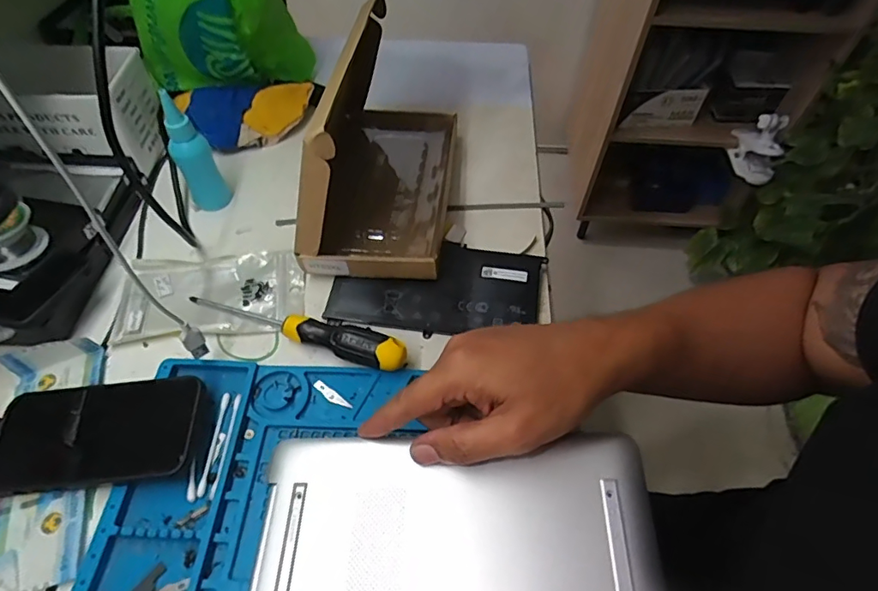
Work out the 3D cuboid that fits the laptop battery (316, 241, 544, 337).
[{"bbox_3d":[-0.002,-0.010,0.456,0.182,0.014,0.091,7,55,4],"label":"laptop battery"}]

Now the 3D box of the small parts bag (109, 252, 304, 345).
[{"bbox_3d":[-0.202,-0.003,0.458,0.153,0.011,0.087,-3,55,-3],"label":"small parts bag"}]

